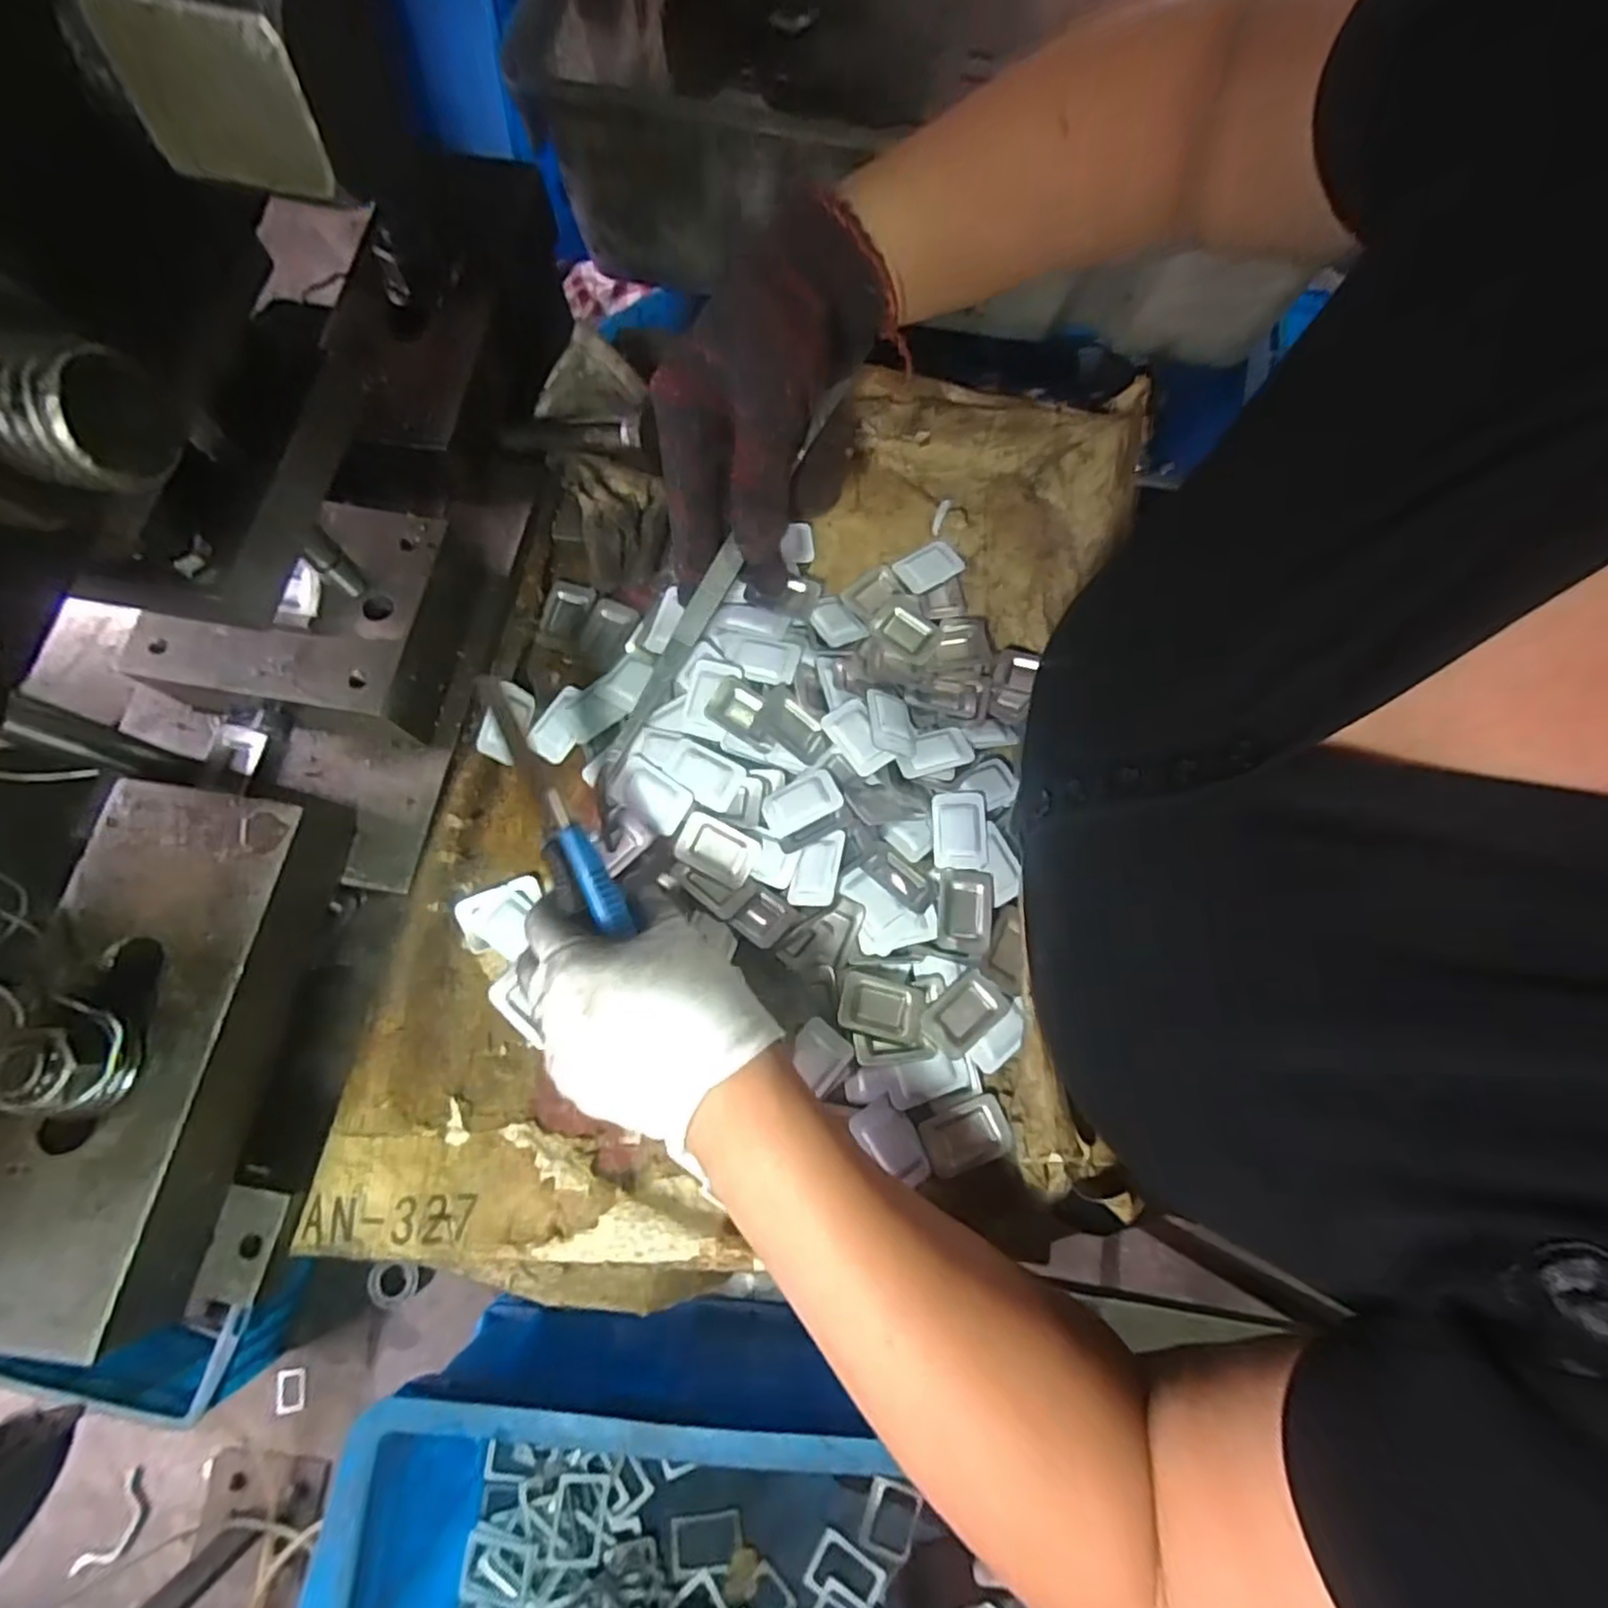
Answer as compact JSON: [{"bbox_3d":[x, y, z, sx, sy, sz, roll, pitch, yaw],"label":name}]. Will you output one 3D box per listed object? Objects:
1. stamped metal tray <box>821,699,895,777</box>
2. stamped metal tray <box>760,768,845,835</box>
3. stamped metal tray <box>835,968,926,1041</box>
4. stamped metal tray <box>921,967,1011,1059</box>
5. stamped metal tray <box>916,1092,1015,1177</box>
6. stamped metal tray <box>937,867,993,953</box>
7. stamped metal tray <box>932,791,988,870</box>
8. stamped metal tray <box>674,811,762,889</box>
[{"bbox_3d":[0.029,-0.035,0.359,0.024,0.008,0.040,-31,78,-10],"label":"stamped metal tray"},{"bbox_3d":[-0.001,0.000,0.357,0.042,0.004,0.025,-28,65,4],"label":"stamped metal tray"},{"bbox_3d":[0.037,0.097,0.331,0.040,0.007,0.027,13,74,1],"label":"stamped metal tray"},{"bbox_3d":[0.077,0.101,0.332,0.040,0.008,0.026,-40,79,-12],"label":"stamped metal tray"},{"bbox_3d":[0.076,0.154,0.321,0.040,0.004,0.026,-22,68,0],"label":"stamped metal tray"},{"bbox_3d":[0.080,0.052,0.342,0.026,0.005,0.040,6,74,-1],"label":"stamped metal tray"},{"bbox_3d":[0.080,0.013,0.354,0.027,0.006,0.040,-1,74,-3],"label":"stamped metal tray"},{"bbox_3d":[-0.044,0.023,0.350,0.040,0.006,0.027,26,75,5],"label":"stamped metal tray"}]

